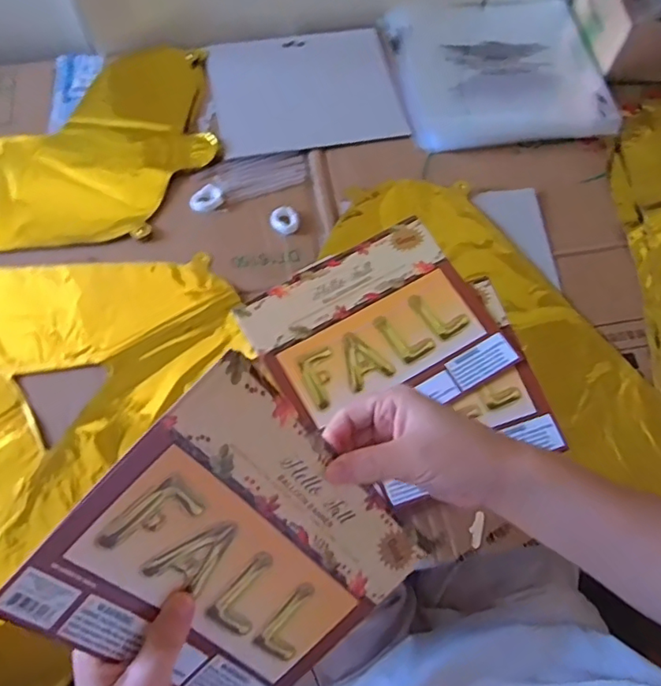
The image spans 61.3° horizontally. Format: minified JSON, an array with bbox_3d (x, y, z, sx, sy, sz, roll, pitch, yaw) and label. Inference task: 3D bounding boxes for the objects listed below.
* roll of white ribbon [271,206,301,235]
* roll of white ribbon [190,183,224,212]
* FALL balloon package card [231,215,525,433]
[{"bbox_3d":[-0.043,-0.117,0.533,0.027,0.008,0.028,1,68,-1],"label":"roll of white ribbon"},{"bbox_3d":[-0.121,-0.140,0.542,0.031,0.007,0.025,-26,71,-12],"label":"roll of white ribbon"},{"bbox_3d":[0.041,-0.009,0.487,0.192,0.006,0.162,-28,74,-13],"label":"FALL balloon package card"}]

